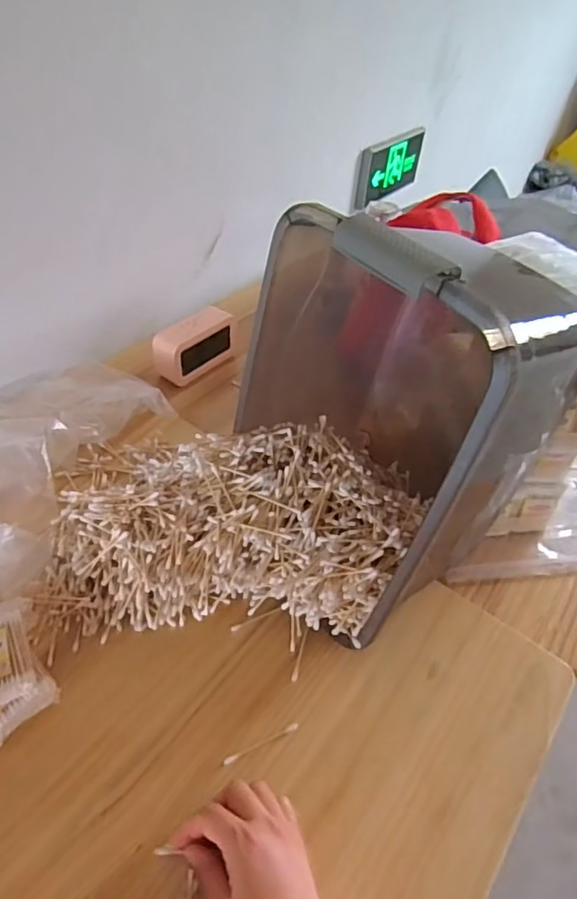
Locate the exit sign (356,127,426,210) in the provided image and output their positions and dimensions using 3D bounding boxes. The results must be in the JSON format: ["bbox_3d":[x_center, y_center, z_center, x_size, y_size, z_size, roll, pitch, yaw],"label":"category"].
[{"bbox_3d":[0.288,-0.796,1.590,0.028,0.152,0.378,29,49,23],"label":"exit sign"}]

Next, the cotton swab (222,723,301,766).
[{"bbox_3d":[-0.024,0.262,0.502,0.073,0.004,0.006,-17,49,-22],"label":"cotton swab"}]

